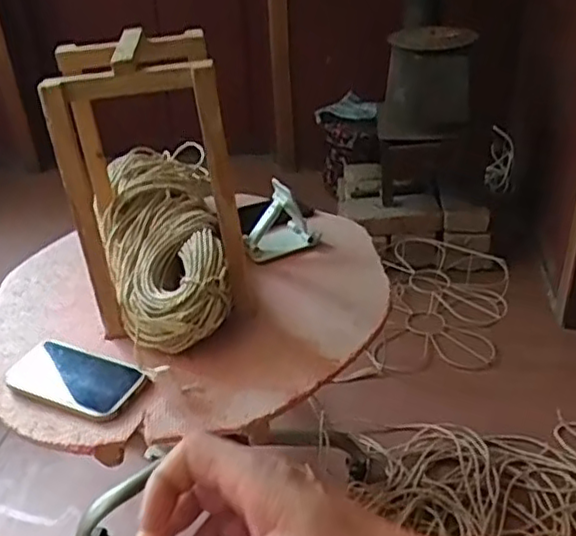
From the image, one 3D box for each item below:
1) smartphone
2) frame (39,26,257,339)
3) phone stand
[{"bbox_3d":[-0.251,0.125,0.781,0.171,0.010,0.086,15,37,27],"label":"smartphone"},{"bbox_3d":[-0.166,-0.108,0.833,0.194,0.341,0.181,-6,32,-3],"label":"frame"},{"bbox_3d":[-0.012,-0.070,0.971,0.101,0.096,0.090,4,33,12],"label":"phone stand"}]

